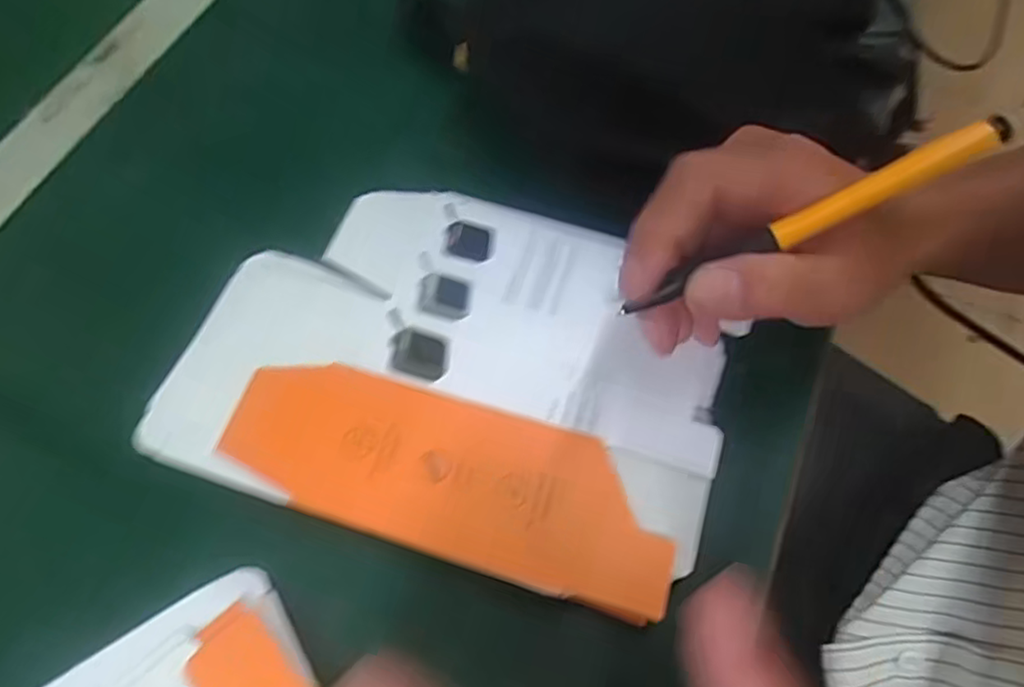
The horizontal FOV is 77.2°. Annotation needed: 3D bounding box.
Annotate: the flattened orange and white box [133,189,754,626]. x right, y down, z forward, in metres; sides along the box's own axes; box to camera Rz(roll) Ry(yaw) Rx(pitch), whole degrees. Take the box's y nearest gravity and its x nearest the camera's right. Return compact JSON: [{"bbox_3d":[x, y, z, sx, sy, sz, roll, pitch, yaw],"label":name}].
[{"bbox_3d":[-0.024,0.005,0.277,0.222,0.009,0.159,15,67,9],"label":"flattened orange and white box"}]

